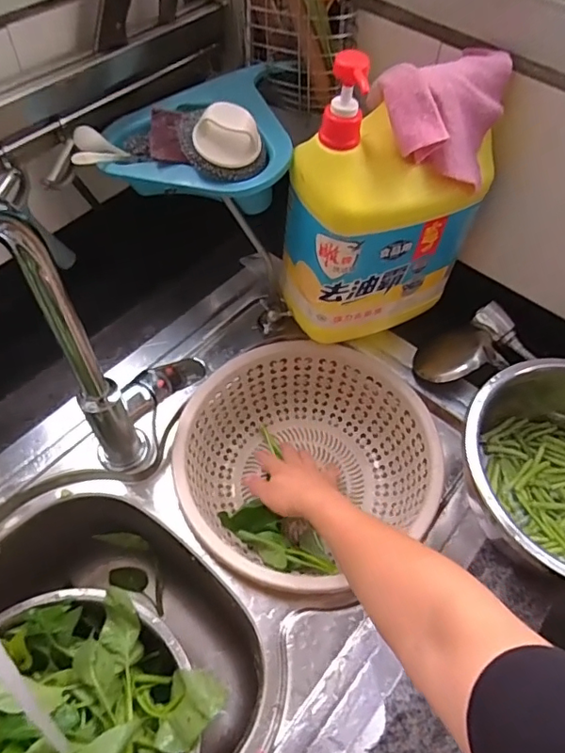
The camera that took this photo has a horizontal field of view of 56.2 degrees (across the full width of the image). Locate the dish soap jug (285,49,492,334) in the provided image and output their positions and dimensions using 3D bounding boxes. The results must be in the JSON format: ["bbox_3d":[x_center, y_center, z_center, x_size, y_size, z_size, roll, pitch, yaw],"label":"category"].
[{"bbox_3d":[0.110,-0.175,0.579,0.189,0.289,0.108,-21,60,-17],"label":"dish soap jug"}]

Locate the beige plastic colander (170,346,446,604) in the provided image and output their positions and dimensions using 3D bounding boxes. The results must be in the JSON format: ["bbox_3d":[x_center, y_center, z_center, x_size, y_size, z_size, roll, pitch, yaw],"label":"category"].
[{"bbox_3d":[0.023,0.105,0.644,0.292,0.113,0.281,2,56,-3],"label":"beige plastic colander"}]

